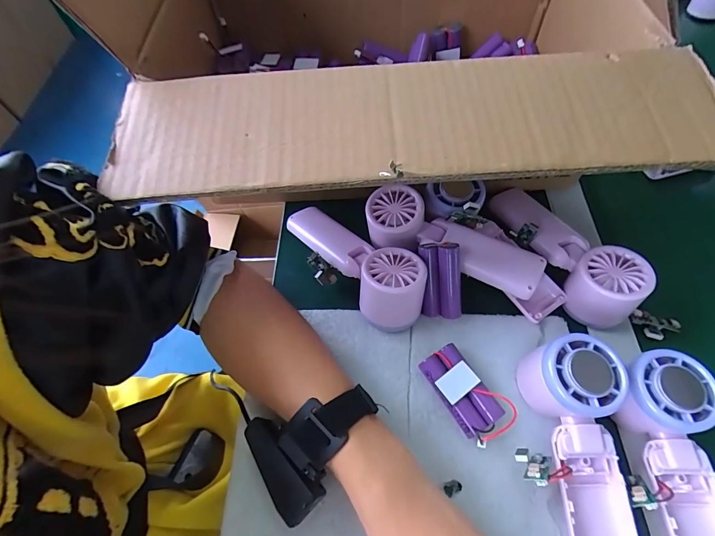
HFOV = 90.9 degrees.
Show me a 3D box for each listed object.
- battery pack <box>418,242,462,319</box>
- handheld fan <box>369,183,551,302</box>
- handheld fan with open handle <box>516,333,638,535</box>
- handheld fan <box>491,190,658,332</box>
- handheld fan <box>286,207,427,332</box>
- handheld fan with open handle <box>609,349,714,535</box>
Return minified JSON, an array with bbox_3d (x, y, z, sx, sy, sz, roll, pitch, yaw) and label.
[{"bbox_3d":[0.075,0.012,0.315,0.035,0.070,0.019,-9,21,-2],"label":"battery pack"},{"bbox_3d":[0.083,-0.016,0.329,0.161,0.046,0.058,29,67,17],"label":"handheld fan"},{"bbox_3d":[0.153,0.131,0.241,0.064,0.054,0.164,1,62,3],"label":"handheld fan with open handle"},{"bbox_3d":[0.198,-0.013,0.325,0.054,0.050,0.135,-24,64,-10],"label":"handheld fan"},{"bbox_3d":[0.000,-0.005,0.322,0.140,0.048,0.062,36,69,19],"label":"handheld fan"},{"bbox_3d":[0.221,0.146,0.250,0.063,0.049,0.163,-4,75,0],"label":"handheld fan with open handle"}]

